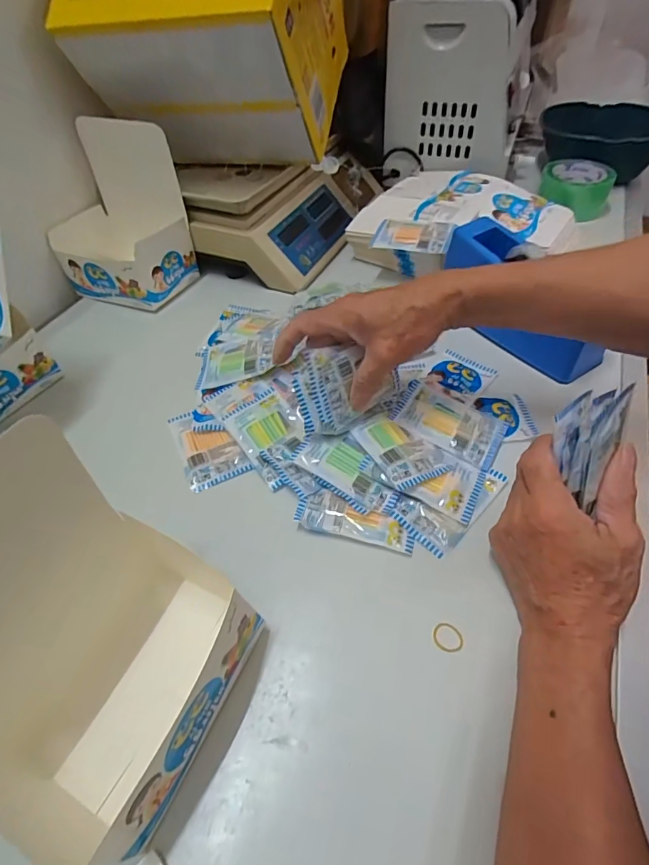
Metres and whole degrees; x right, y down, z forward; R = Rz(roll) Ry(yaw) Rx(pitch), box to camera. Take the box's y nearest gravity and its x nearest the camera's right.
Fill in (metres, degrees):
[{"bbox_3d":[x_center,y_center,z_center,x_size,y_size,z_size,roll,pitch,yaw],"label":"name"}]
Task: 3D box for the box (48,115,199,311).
[{"bbox_3d":[-0.279,-0.282,0.590,0.168,0.177,0.128,18,53,18],"label":"box"}]

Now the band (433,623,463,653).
[{"bbox_3d":[0.089,0.147,0.321,0.021,0.004,0.020,12,52,14],"label":"band"}]

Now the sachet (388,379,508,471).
[{"bbox_3d":[0.119,-0.011,0.432,0.102,0.007,0.063,24,55,22],"label":"sachet"}]

